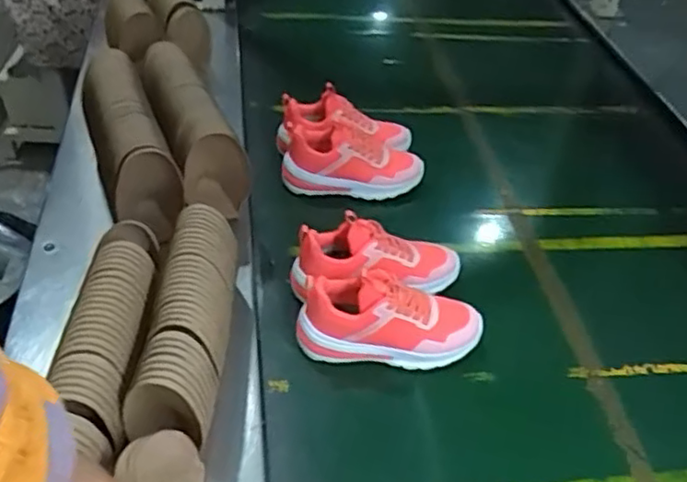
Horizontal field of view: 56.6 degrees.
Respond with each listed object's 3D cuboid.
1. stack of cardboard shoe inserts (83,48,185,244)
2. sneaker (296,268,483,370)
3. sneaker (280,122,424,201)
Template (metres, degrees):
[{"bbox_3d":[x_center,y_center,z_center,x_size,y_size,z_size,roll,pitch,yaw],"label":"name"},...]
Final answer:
[{"bbox_3d":[-0.275,-0.123,0.827,0.081,0.130,0.268,-15,48,-20],"label":"stack of cardboard shoe inserts"},{"bbox_3d":[0.055,0.087,0.721,0.209,0.097,0.077,4,44,-2],"label":"sneaker"},{"bbox_3d":[0.014,-0.110,0.936,0.201,0.106,0.081,7,44,1],"label":"sneaker"}]

